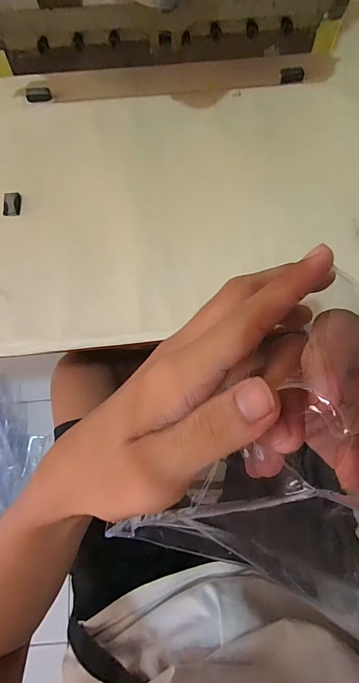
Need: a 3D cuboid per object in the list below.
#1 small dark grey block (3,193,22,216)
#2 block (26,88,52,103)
[{"bbox_3d":[-0.152,-0.125,0.328,0.016,0.004,0.024,-3,73,0],"label":"small dark grey block"},{"bbox_3d":[-0.146,-0.256,0.373,0.024,0.009,0.009,-8,73,-1],"label":"block"}]

